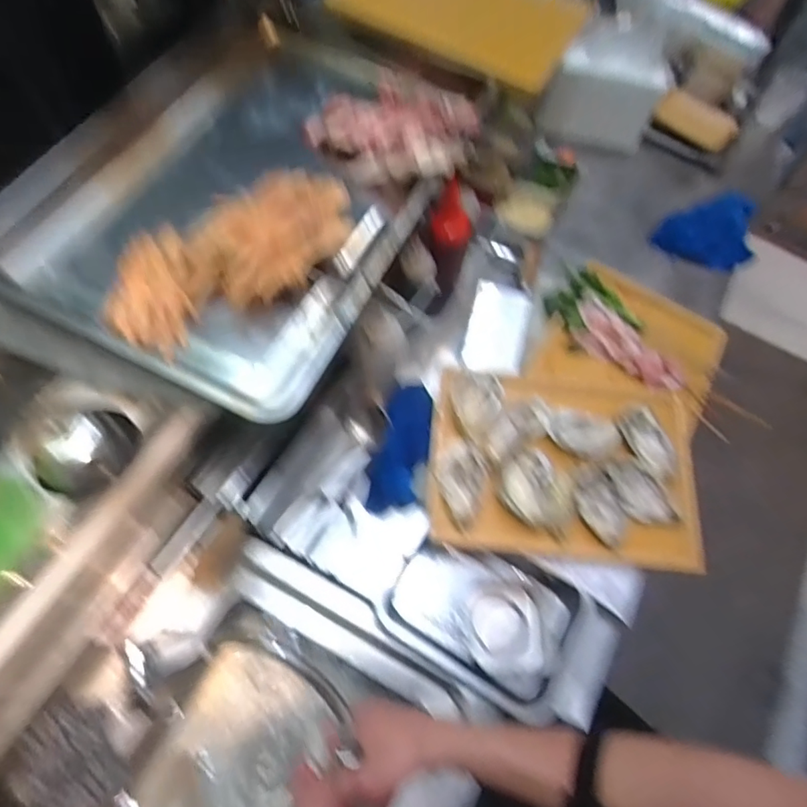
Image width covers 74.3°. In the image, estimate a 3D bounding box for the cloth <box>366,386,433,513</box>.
[{"bbox_3d":[0.000,0.058,0.783,0.081,0.053,0.207,14,64,5],"label":"cloth"}]

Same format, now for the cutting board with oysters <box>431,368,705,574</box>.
[{"bbox_3d":[0.226,0.083,0.763,0.362,0.073,0.265,6,63,1],"label":"cutting board with oysters"}]

